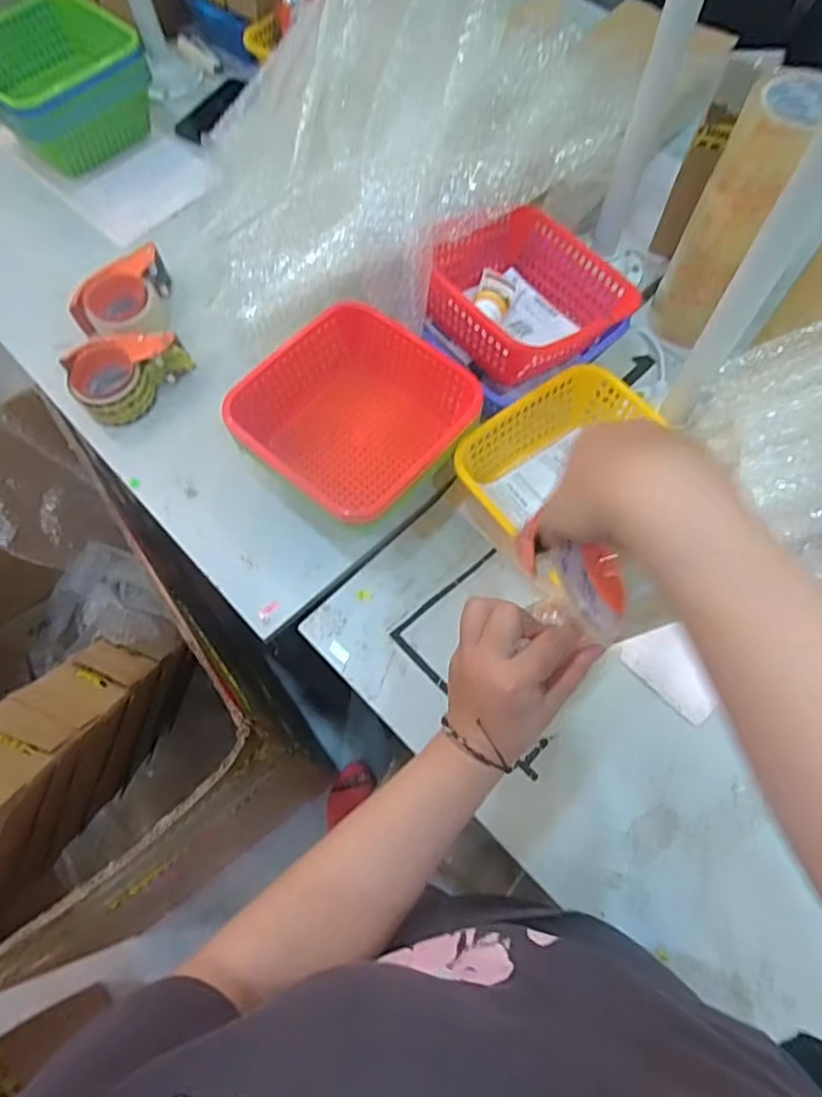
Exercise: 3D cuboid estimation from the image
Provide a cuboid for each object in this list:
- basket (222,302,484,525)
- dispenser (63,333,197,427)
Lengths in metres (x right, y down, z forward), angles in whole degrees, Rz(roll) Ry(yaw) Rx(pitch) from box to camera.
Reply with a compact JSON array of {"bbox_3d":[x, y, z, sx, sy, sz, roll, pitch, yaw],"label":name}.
[{"bbox_3d":[-0.061,-0.141,0.721,0.228,0.109,0.218,34,71,14],"label":"basket"},{"bbox_3d":[-0.363,-0.227,0.787,0.097,0.061,0.139,39,73,16],"label":"dispenser"}]

